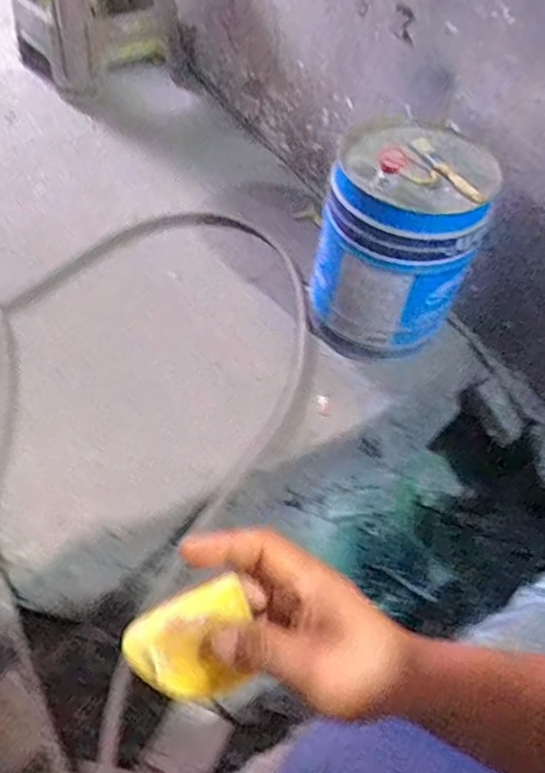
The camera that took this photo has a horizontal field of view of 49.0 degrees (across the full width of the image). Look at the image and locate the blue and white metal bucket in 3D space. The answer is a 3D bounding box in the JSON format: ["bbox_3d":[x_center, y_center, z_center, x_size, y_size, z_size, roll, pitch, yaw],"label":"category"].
[{"bbox_3d":[0.231,-0.261,1.093,0.273,0.362,0.281,16,51,7],"label":"blue and white metal bucket"}]

